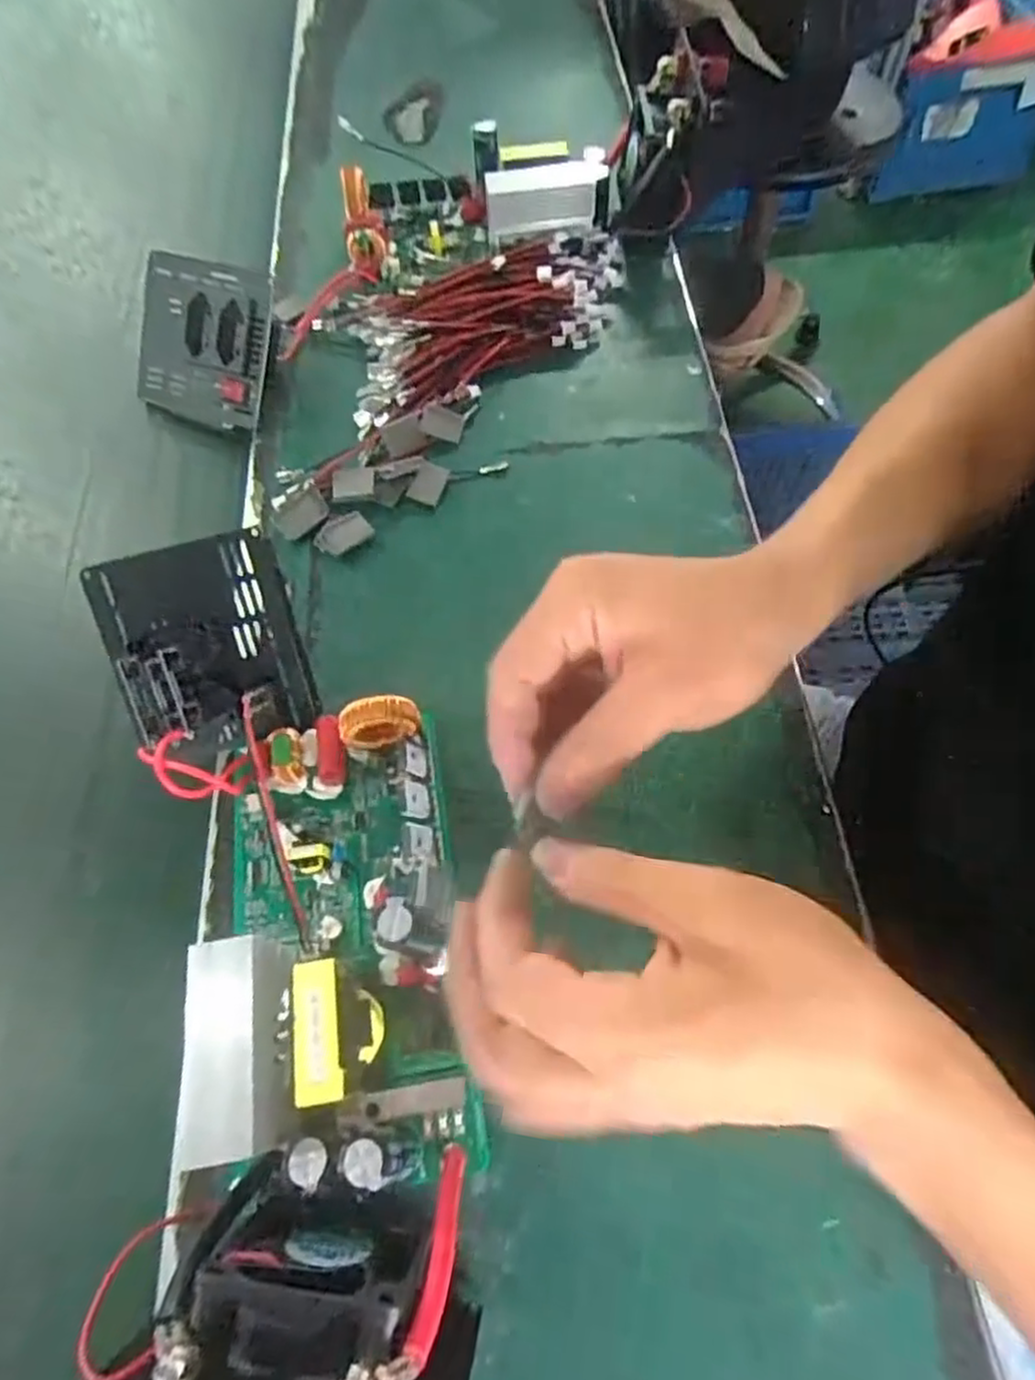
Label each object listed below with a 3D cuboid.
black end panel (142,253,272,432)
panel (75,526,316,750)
[{"bbox_3d":[-0.198,-0.217,0.438,0.090,0.011,0.090,19,109,16],"label":"black end panel"},{"bbox_3d":[-0.145,-0.018,0.318,0.082,0.032,0.095,-16,101,-4],"label":"panel"}]

